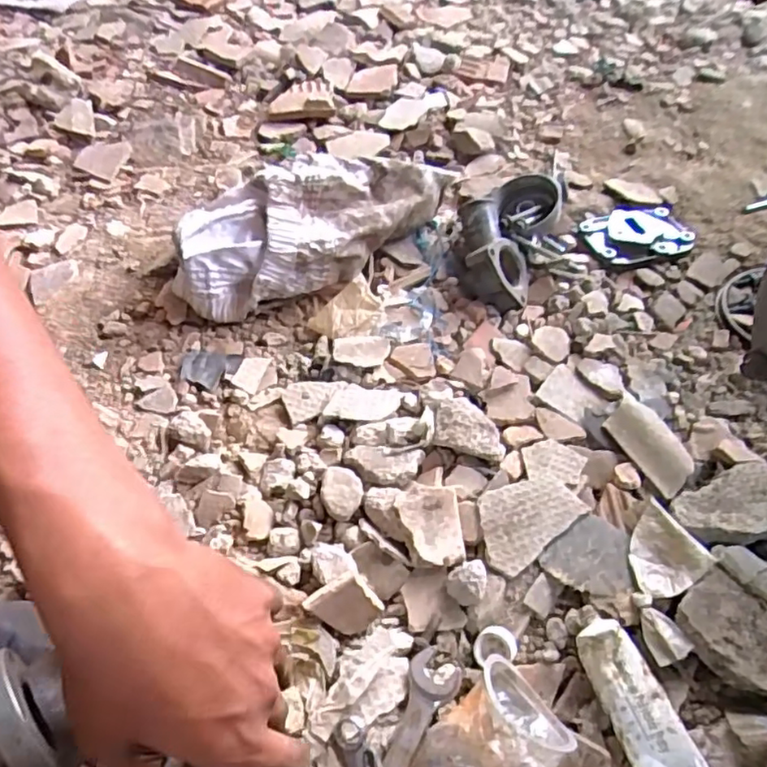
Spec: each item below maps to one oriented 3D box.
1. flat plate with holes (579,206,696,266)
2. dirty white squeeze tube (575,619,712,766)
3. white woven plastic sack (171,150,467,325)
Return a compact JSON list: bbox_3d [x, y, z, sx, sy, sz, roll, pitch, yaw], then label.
[{"bbox_3d":[0.282,-0.170,0.695,0.105,0.016,0.083,-10,55,-7],"label":"flat plate with holes"},{"bbox_3d":[0.171,0.218,0.413,0.045,0.015,0.118,-16,56,-11],"label":"dirty white squeeze tube"},{"bbox_3d":[-0.068,-0.168,0.640,0.304,0.093,0.094,-28,56,-16],"label":"white woven plastic sack"}]

